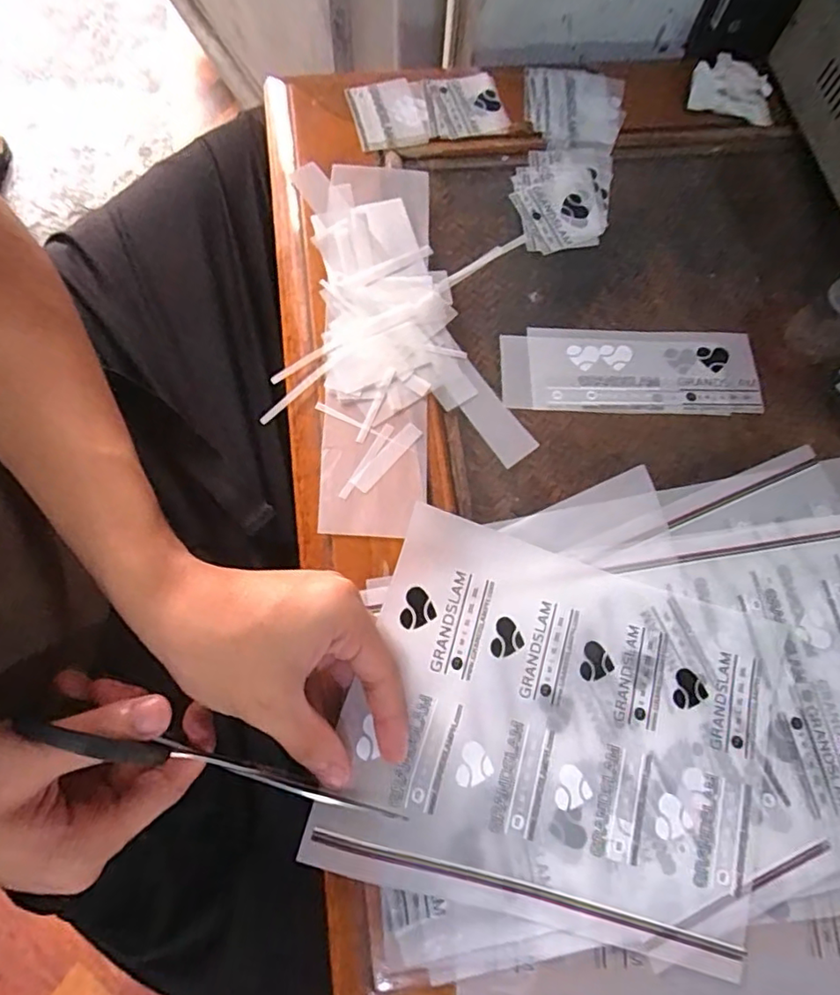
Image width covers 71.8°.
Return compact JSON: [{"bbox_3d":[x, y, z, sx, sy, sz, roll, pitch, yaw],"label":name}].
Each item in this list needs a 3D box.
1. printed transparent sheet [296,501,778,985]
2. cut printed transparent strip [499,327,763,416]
[{"bbox_3d":[0.080,0.125,0.316,0.227,0.033,0.191,17,73,3],"label":"printed transparent sheet"},{"bbox_3d":[0.146,-0.088,0.406,0.174,0.006,0.062,1,75,0],"label":"cut printed transparent strip"}]

